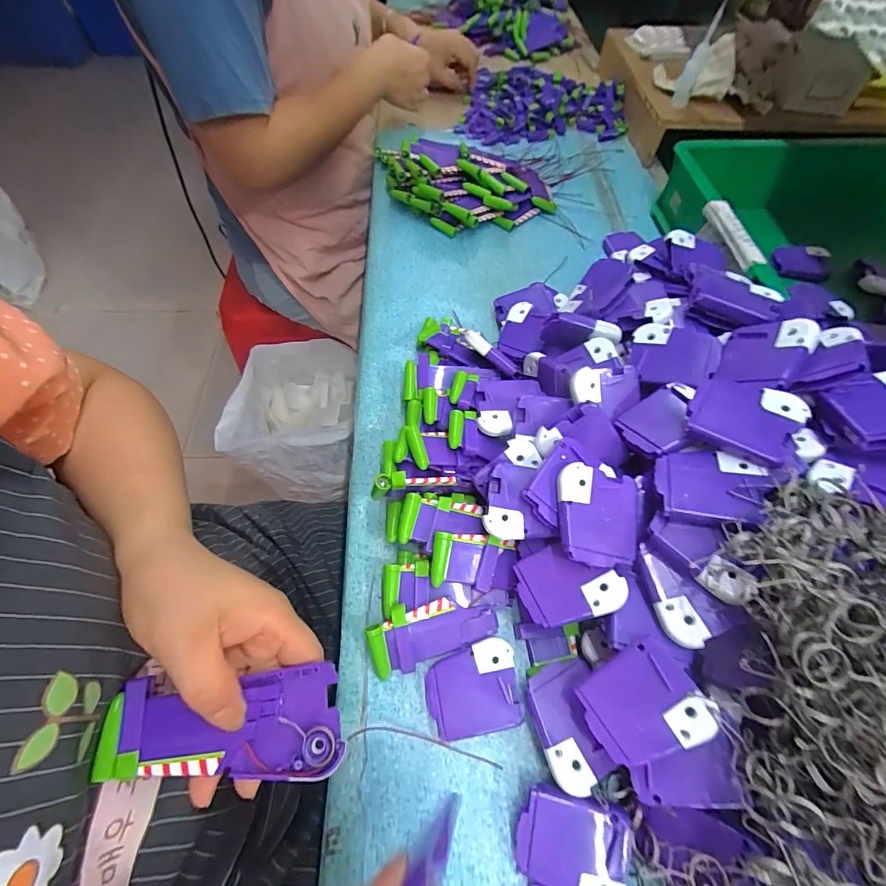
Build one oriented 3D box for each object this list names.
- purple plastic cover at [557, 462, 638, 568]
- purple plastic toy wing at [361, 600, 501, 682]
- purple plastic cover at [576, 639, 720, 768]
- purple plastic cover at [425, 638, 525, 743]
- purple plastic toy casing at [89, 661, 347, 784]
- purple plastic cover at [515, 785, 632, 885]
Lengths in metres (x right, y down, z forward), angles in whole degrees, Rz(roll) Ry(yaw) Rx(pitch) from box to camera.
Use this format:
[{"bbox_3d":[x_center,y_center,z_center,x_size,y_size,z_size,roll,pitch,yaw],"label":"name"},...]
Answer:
[{"bbox_3d":[0.100,0.046,0.260,0.050,0.004,0.061,5,75,1],"label":"purple plastic cover"},{"bbox_3d":[-0.008,0.132,0.289,0.088,0.014,0.042,-15,89,-9],"label":"purple plastic toy wing"},{"bbox_3d":[0.110,0.146,0.224,0.060,0.004,0.050,-38,64,8],"label":"purple plastic cover"},{"bbox_3d":[0.020,0.167,0.274,0.062,0.012,0.052,-9,62,-3],"label":"purple plastic cover"},{"bbox_3d":[-0.116,0.151,0.217,0.119,0.008,0.049,0,62,-5],"label":"purple plastic toy casing"},{"bbox_3d":[0.074,0.231,0.233,0.060,0.011,0.049,11,82,11],"label":"purple plastic cover"}]

